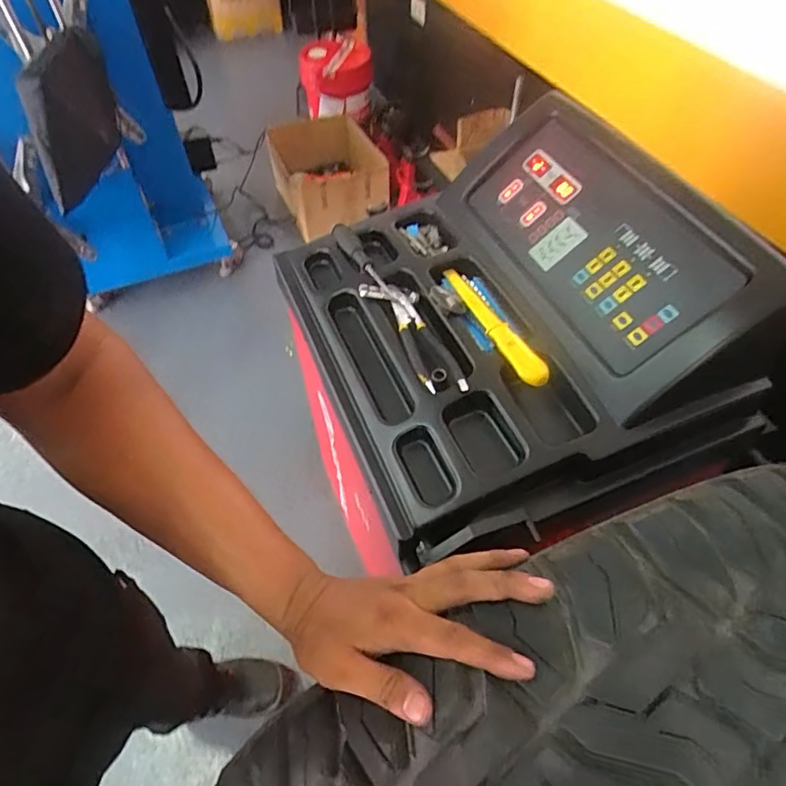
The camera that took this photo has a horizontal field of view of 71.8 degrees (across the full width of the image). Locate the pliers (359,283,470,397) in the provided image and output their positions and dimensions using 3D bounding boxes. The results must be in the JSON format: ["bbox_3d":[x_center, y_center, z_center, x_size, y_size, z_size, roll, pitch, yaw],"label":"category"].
[{"bbox_3d":[0.030,-0.083,0.735,0.068,0.034,0.228,-21,55,-14],"label":"pliers"}]

